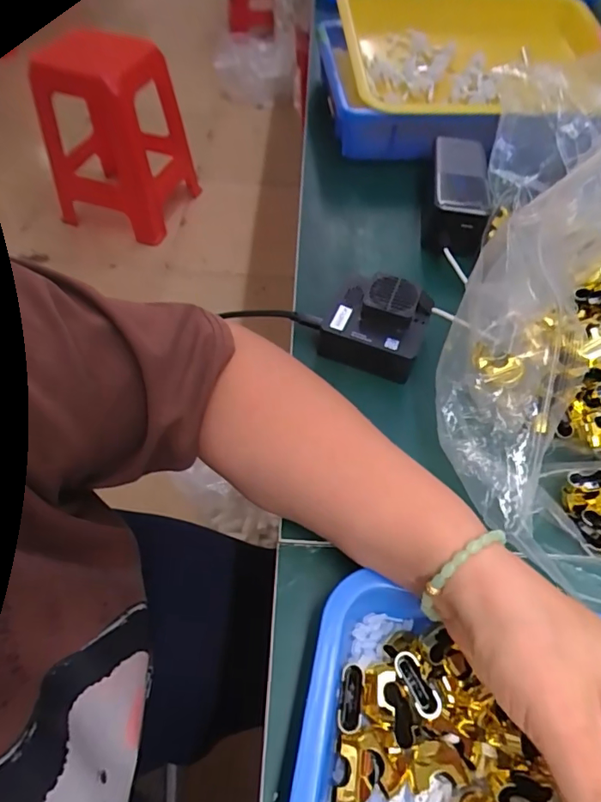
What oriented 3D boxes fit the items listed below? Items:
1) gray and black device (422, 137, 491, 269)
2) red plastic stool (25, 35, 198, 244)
[{"bbox_3d":[0.158,-0.212,0.489,0.060,0.046,0.149,12,56,5],"label":"gray and black device"},{"bbox_3d":[-0.582,-0.831,1.509,0.336,0.497,0.397,14,57,6],"label":"red plastic stool"}]

